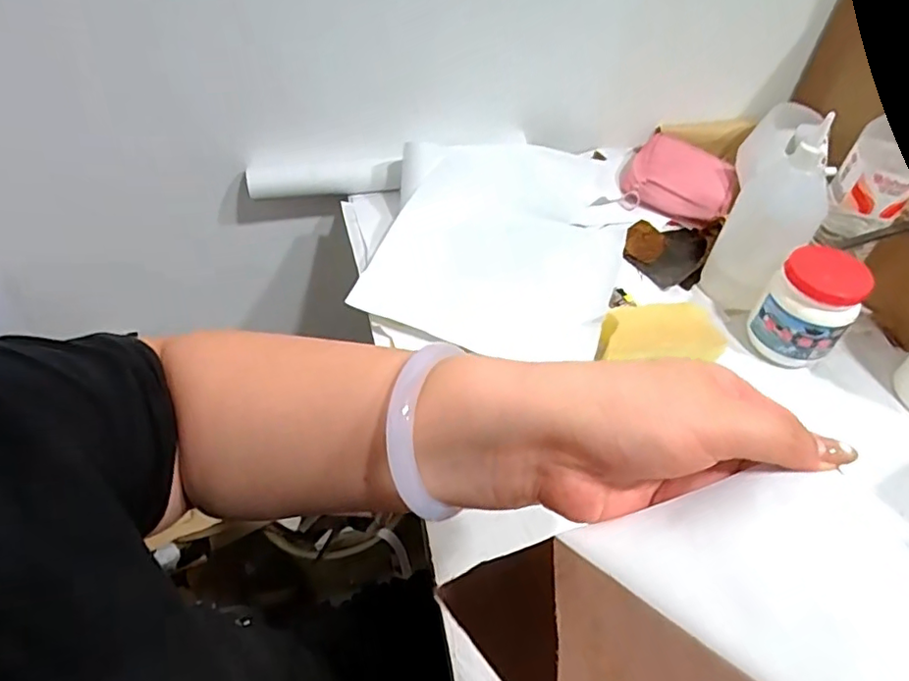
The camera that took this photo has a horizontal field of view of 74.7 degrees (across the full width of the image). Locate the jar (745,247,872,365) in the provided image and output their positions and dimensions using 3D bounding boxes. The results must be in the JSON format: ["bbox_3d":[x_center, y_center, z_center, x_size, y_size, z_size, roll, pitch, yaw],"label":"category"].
[{"bbox_3d":[0.328,-0.025,0.560,0.072,0.106,0.063,34,54,25],"label":"jar"}]

